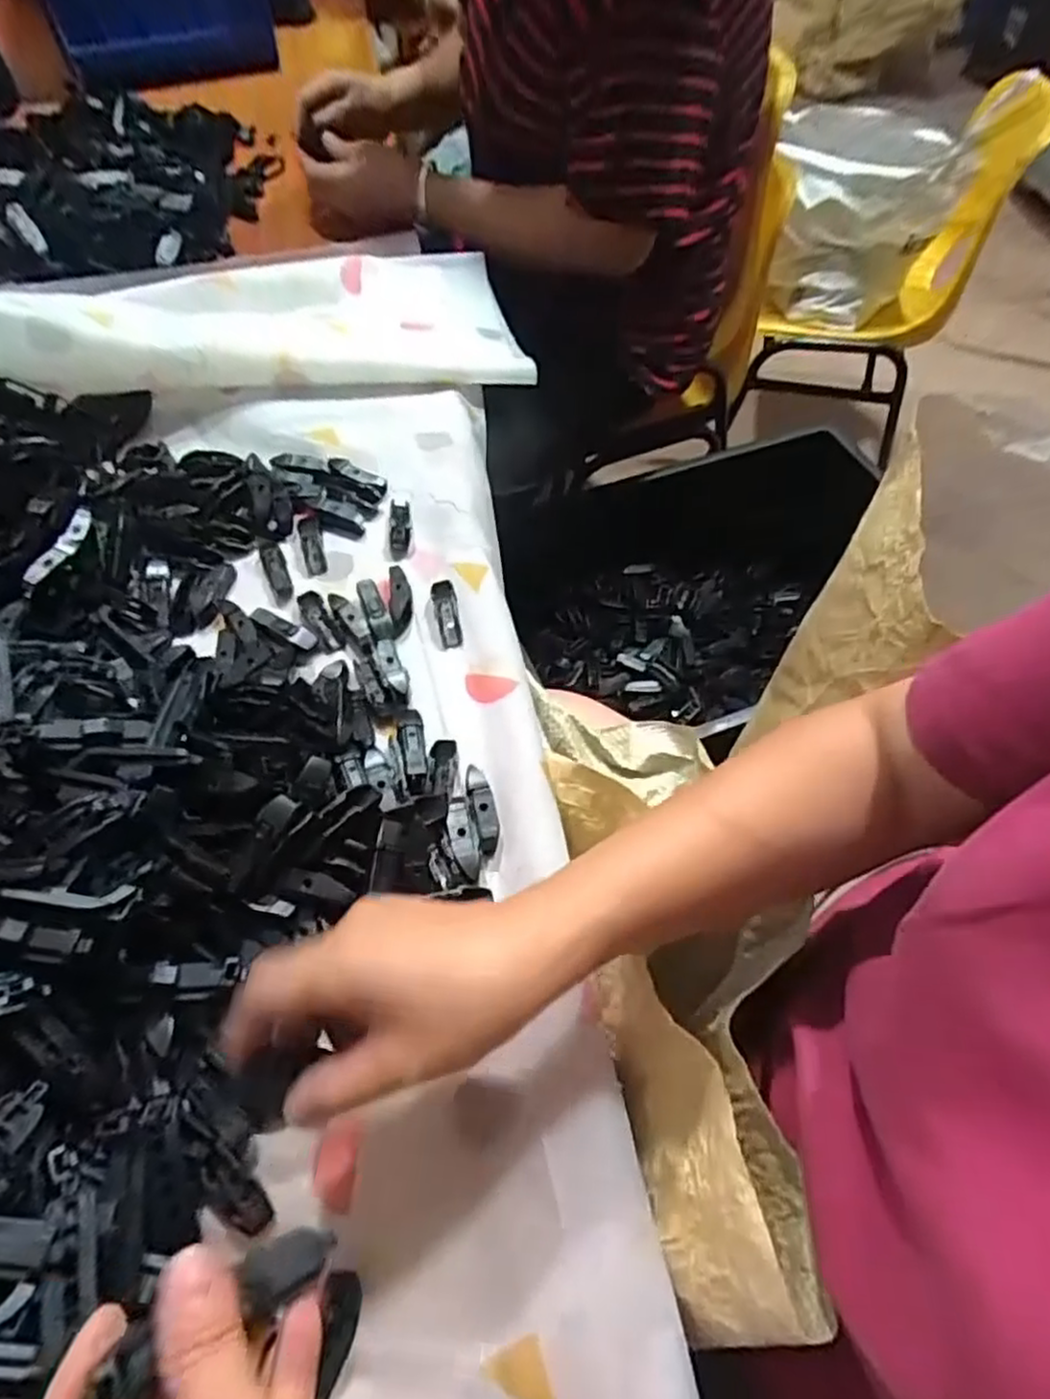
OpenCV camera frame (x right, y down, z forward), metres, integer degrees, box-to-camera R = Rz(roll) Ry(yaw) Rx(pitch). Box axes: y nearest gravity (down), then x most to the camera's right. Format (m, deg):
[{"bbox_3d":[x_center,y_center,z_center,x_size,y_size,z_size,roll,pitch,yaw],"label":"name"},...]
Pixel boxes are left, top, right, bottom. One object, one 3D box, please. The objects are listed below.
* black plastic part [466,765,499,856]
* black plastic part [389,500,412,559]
[{"bbox_3d":[-0.025,0.063,0.424,0.014,0.008,0.056,-11,57,-7],"label":"black plastic part"},{"bbox_3d":[-0.098,-0.134,0.560,0.016,0.012,0.059,-5,57,-3],"label":"black plastic part"}]

